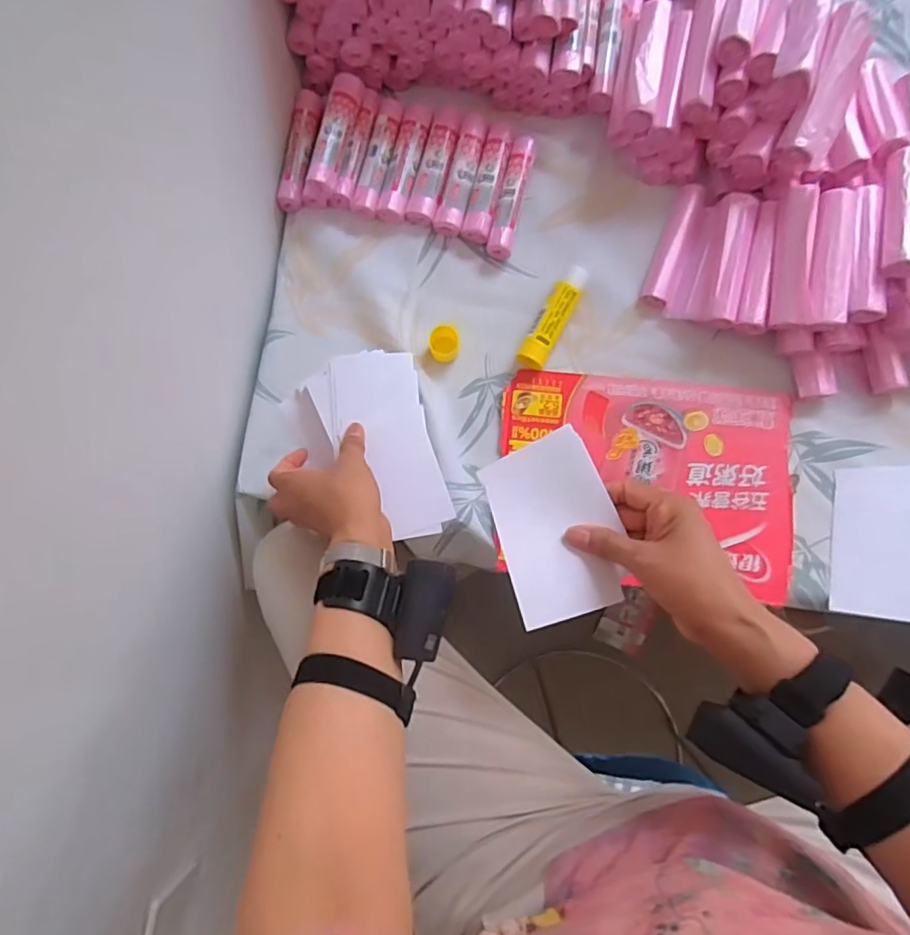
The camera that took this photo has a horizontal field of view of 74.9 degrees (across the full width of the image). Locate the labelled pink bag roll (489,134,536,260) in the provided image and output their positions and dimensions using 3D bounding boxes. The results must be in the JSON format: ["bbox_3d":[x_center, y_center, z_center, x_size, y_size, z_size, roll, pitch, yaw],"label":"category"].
[{"bbox_3d":[0.058,-0.272,0.599,0.024,0.023,0.123,13,85,4],"label":"labelled pink bag roll"}]

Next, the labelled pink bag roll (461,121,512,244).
[{"bbox_3d":[0.036,-0.292,0.605,0.029,0.021,0.132,14,85,4],"label":"labelled pink bag roll"}]

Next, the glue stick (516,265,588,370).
[{"bbox_3d":[0.096,-0.146,0.581,0.028,0.025,0.106,28,86,6],"label":"glue stick"}]

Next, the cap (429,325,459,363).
[{"bbox_3d":[-0.010,-0.121,0.584,0.028,0.019,0.032,-6,84,2],"label":"cap"}]

